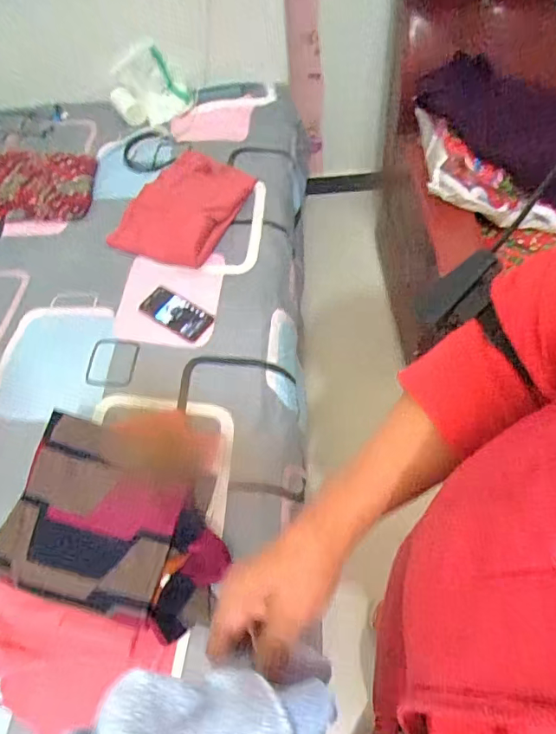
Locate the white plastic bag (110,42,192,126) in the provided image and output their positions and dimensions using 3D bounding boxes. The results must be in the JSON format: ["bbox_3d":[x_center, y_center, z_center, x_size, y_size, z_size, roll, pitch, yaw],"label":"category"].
[{"bbox_3d":[-0.381,-0.816,1.400,0.223,0.245,0.126,-11,59,-1],"label":"white plastic bag"}]

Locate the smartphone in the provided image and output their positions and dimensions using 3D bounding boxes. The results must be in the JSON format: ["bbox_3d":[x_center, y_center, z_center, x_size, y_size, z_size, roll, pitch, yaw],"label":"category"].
[{"bbox_3d":[-0.218,-0.116,1.044,0.162,0.012,0.074,29,75,17],"label":"smartphone"}]

